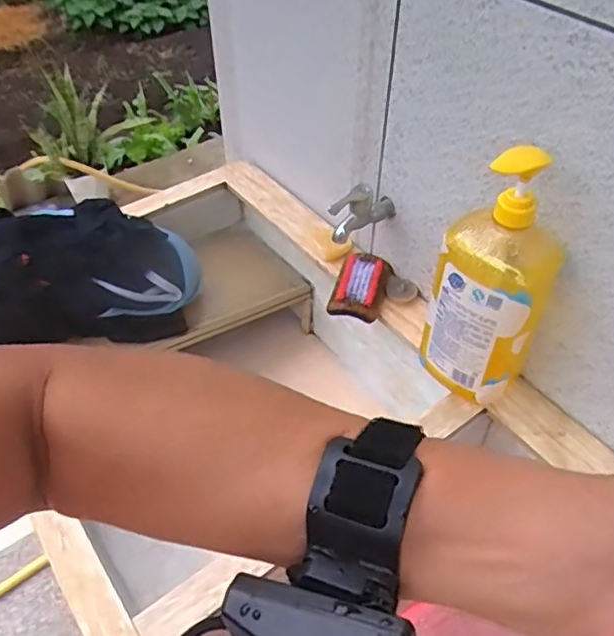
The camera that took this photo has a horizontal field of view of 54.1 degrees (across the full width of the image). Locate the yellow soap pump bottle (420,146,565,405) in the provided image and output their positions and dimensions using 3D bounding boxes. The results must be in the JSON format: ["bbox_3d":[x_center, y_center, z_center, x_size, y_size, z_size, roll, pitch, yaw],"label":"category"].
[{"bbox_3d":[0.188,-0.037,0.605,0.113,0.272,0.084,24,51,20],"label":"yellow soap pump bottle"}]

